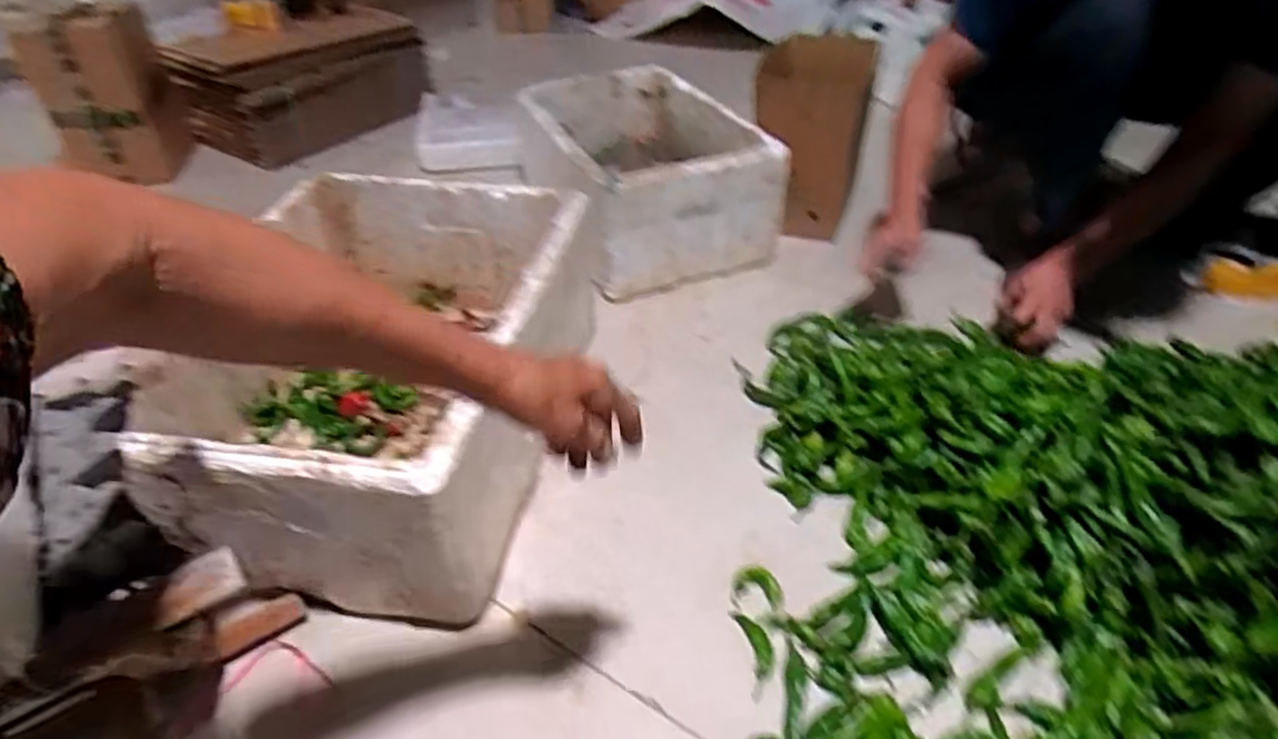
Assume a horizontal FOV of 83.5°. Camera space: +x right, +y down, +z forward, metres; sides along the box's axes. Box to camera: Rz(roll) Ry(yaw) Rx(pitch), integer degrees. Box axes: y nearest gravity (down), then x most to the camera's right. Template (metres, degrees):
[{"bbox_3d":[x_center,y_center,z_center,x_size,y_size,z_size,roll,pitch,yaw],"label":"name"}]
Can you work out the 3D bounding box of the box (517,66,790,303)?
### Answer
[{"bbox_3d":[0.010,-0.389,1.411,0.355,0.233,0.520,-14,41,-14],"label":"box"}]

